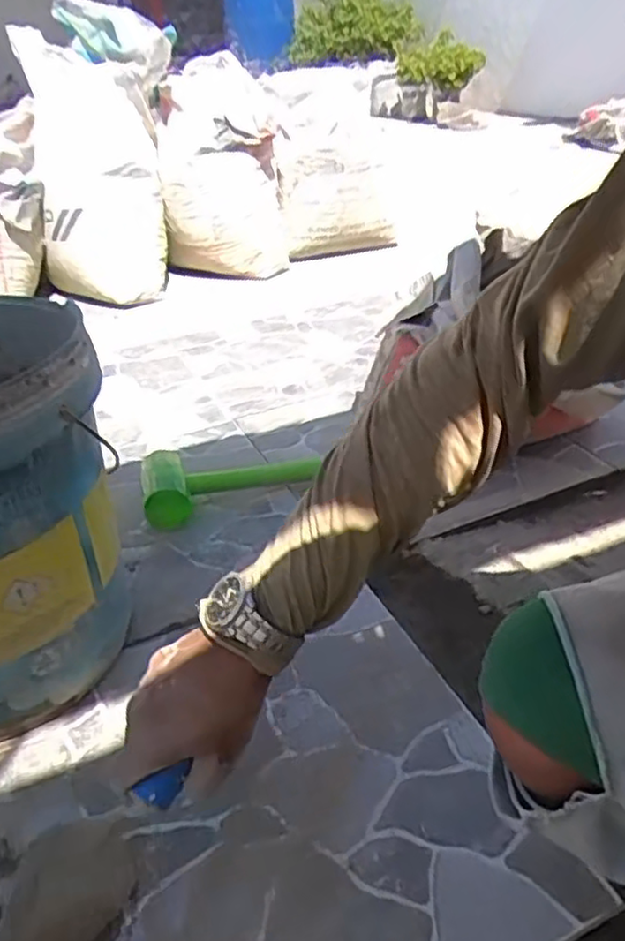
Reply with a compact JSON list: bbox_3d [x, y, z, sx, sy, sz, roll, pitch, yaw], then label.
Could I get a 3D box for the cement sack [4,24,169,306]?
[{"bbox_3d":[-0.479,-0.642,1.512,0.276,0.490,0.254,-9,33,-10],"label":"cement sack"}]

